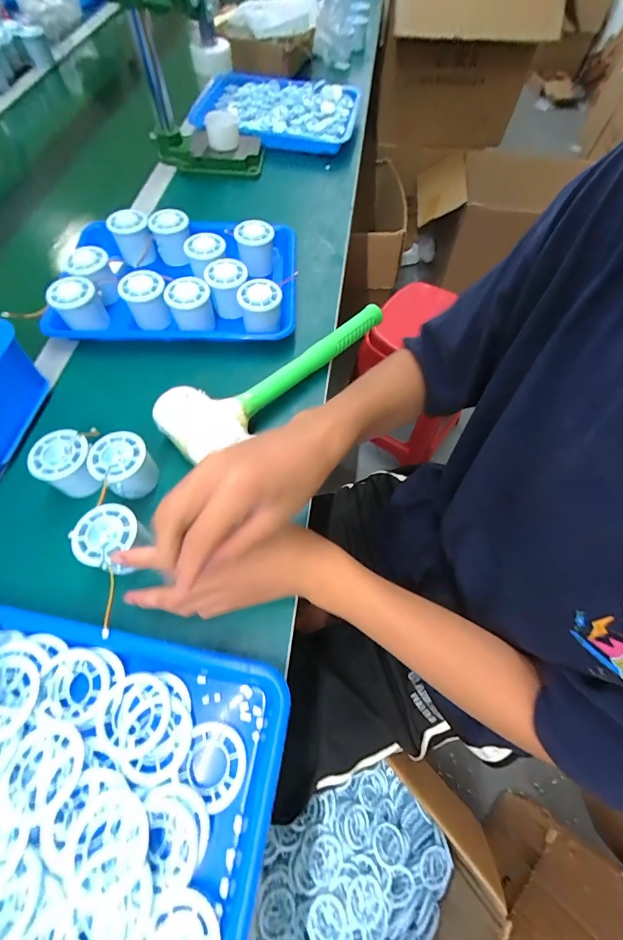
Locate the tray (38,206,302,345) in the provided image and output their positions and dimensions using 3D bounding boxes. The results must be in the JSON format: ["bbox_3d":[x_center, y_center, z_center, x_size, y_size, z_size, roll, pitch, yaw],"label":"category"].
[{"bbox_3d":[-0.185,-0.286,0.541,0.315,0.067,0.230,0,62,-1],"label":"tray"}]

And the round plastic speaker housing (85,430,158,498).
[{"bbox_3d":[-0.198,-0.004,0.395,0.051,0.051,0.055,0,62,0],"label":"round plastic speaker housing"}]

